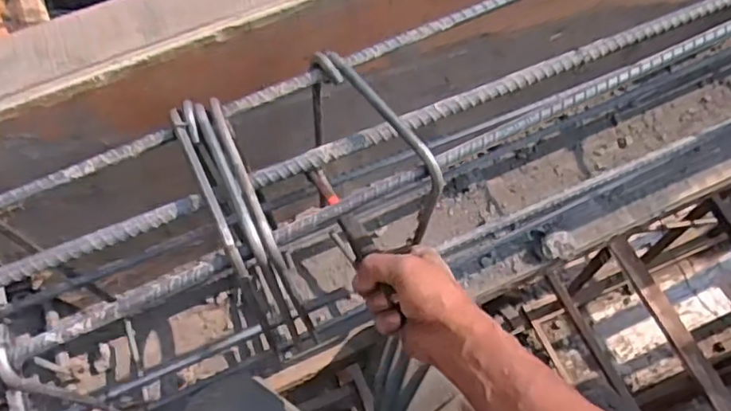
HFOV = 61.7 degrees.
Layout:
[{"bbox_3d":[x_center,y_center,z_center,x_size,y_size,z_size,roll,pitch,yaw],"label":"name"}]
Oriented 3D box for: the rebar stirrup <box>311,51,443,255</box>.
[{"bbox_3d":[0.002,-0.042,0.519,0.018,0.143,0.159,-32,68,-24],"label":"rebar stirrup"}]

